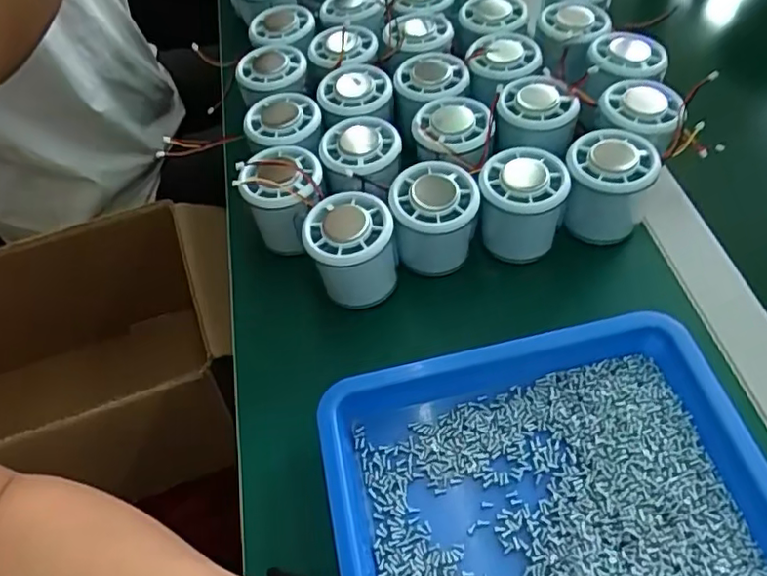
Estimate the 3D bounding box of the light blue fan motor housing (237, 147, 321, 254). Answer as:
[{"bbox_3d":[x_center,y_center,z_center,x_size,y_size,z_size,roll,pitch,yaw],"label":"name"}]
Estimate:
[{"bbox_3d":[-0.068,-0.066,0.439,0.053,0.067,0.055,4,54,7],"label":"light blue fan motor housing"}]

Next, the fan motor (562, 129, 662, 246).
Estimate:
[{"bbox_3d":[0.151,-0.069,0.419,0.056,0.057,0.054,20,58,18],"label":"fan motor"}]

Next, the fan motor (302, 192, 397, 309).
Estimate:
[{"bbox_3d":[-0.020,-0.020,0.403,0.054,0.065,0.051,-9,54,-2],"label":"fan motor"}]

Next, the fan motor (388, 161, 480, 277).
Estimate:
[{"bbox_3d":[0.035,-0.045,0.414,0.054,0.064,0.051,-2,54,3],"label":"fan motor"}]

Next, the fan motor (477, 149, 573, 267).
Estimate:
[{"bbox_3d":[0.094,-0.056,0.418,0.054,0.063,0.048,10,55,12],"label":"fan motor"}]

